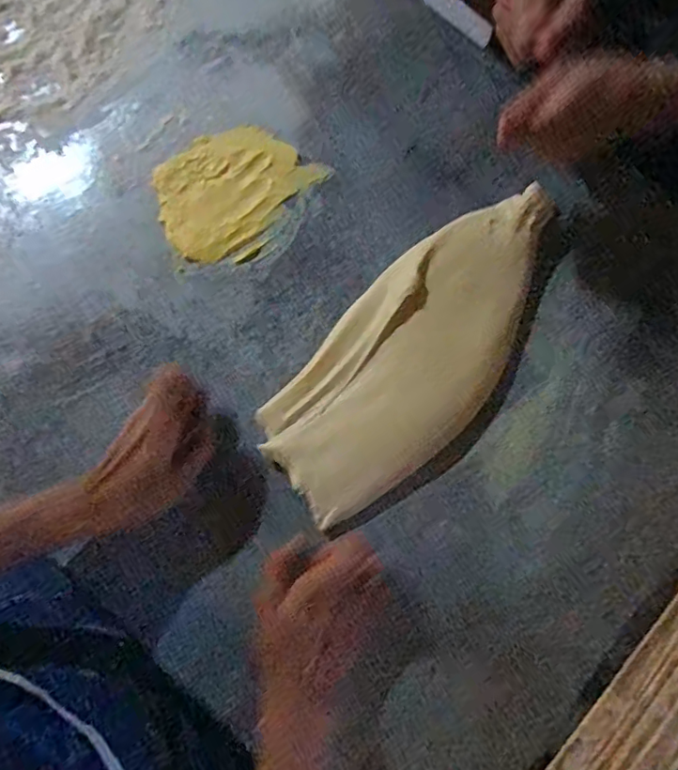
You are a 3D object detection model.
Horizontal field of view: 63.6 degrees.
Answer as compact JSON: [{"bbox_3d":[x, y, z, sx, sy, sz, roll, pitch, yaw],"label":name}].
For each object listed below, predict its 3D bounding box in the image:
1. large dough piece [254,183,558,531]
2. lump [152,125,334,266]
[{"bbox_3d":[0.076,-0.035,0.478,0.136,0.030,0.327,40,82,5],"label":"large dough piece"},{"bbox_3d":[-0.102,-0.180,0.504,0.113,0.008,0.141,37,81,4],"label":"lump"}]

